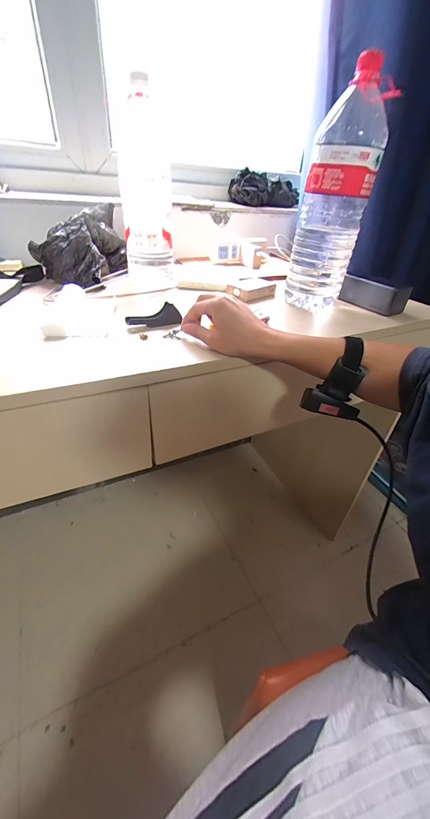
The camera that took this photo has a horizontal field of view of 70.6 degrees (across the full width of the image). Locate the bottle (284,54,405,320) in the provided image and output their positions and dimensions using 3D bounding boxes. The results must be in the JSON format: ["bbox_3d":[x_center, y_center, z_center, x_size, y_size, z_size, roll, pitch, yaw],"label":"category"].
[{"bbox_3d":[0.205,-0.351,0.524,0.104,0.320,0.128,16,38,15],"label":"bottle"}]

